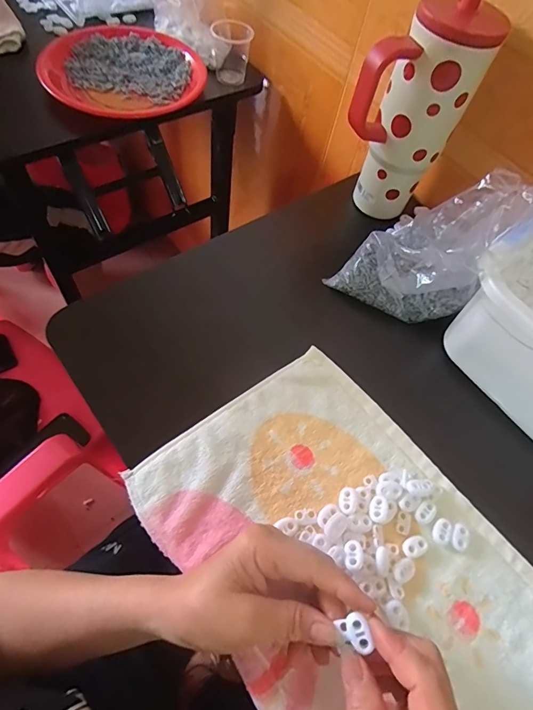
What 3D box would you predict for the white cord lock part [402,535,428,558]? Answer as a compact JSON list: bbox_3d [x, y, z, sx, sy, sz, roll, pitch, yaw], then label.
[{"bbox_3d":[0.124,0.159,0.335,0.022,0.004,0.015,-14,64,-15],"label":"white cord lock part"}]

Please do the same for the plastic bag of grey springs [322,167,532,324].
[{"bbox_3d":[0.166,-0.113,0.410,0.141,0.143,0.105,34,62,10],"label":"plastic bag of grey springs"}]

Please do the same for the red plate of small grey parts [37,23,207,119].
[{"bbox_3d":[-0.216,-0.428,0.596,0.215,0.029,0.228,3,60,-6],"label":"red plate of small grey parts"}]

